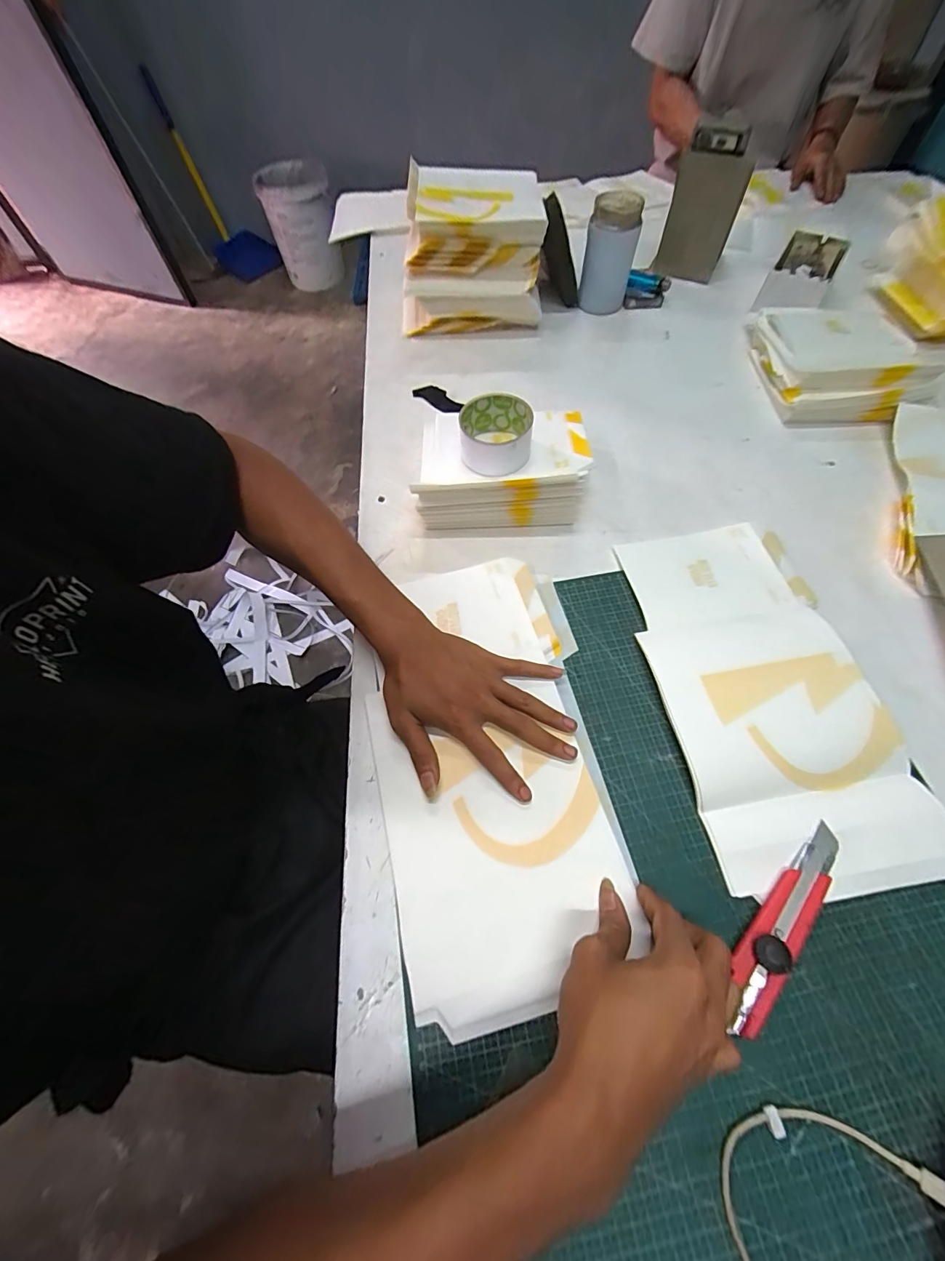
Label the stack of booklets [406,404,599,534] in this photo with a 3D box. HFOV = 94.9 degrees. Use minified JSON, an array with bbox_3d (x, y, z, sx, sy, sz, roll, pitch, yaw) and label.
[{"bbox_3d":[0.034,-0.209,0.511,0.193,0.077,0.175,-1,62,0],"label":"stack of booklets"}]

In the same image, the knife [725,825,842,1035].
[{"bbox_3d":[0.223,0.208,0.310,0.027,0.019,0.152,40,69,19],"label":"knife"}]

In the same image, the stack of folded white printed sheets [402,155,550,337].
[{"bbox_3d":[0.000,-0.606,0.694,0.213,0.126,0.221,3,62,2],"label":"stack of folded white printed sheets"}]

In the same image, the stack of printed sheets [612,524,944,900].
[{"bbox_3d":[0.260,0.039,0.402,0.175,0.024,0.339,-7,62,-3],"label":"stack of printed sheets"}]

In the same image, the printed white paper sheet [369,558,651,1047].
[{"bbox_3d":[0.015,0.097,0.384,0.192,0.013,0.372,-10,61,-3],"label":"printed white paper sheet"}]

